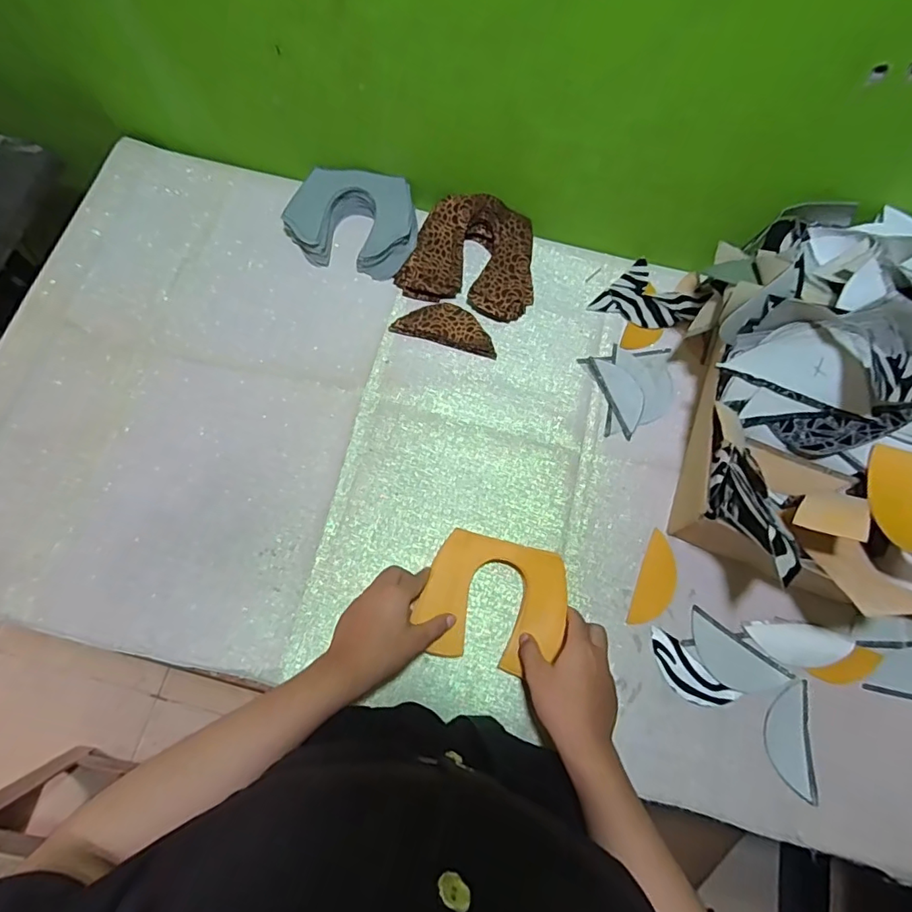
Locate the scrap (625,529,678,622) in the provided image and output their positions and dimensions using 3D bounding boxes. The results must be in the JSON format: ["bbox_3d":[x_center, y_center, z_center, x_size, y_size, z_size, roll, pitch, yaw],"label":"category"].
[{"bbox_3d":[0.218,0.136,0.565,0.040,0.004,0.102,21,74,5],"label":"scrap"}]

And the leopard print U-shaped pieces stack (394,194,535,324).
[{"bbox_3d":[0.021,-0.250,0.656,0.165,0.043,0.138,14,73,3],"label":"leopard print U-shaped pieces stack"}]

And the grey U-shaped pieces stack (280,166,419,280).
[{"bbox_3d":[-0.129,-0.296,0.663,0.159,0.047,0.114,13,73,3],"label":"grey U-shaped pieces stack"}]

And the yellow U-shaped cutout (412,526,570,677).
[{"bbox_3d":[0.038,0.147,0.533,0.142,0.013,0.122,14,76,4],"label":"yellow U-shaped cutout"}]

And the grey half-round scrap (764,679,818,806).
[{"bbox_3d":[0.332,0.280,0.523,0.043,0.006,0.105,5,72,7],"label":"grey half-round scrap"}]

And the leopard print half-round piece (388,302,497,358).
[{"bbox_3d":[-0.010,-0.160,0.640,0.126,0.017,0.048,15,73,3],"label":"leopard print half-round piece"}]

